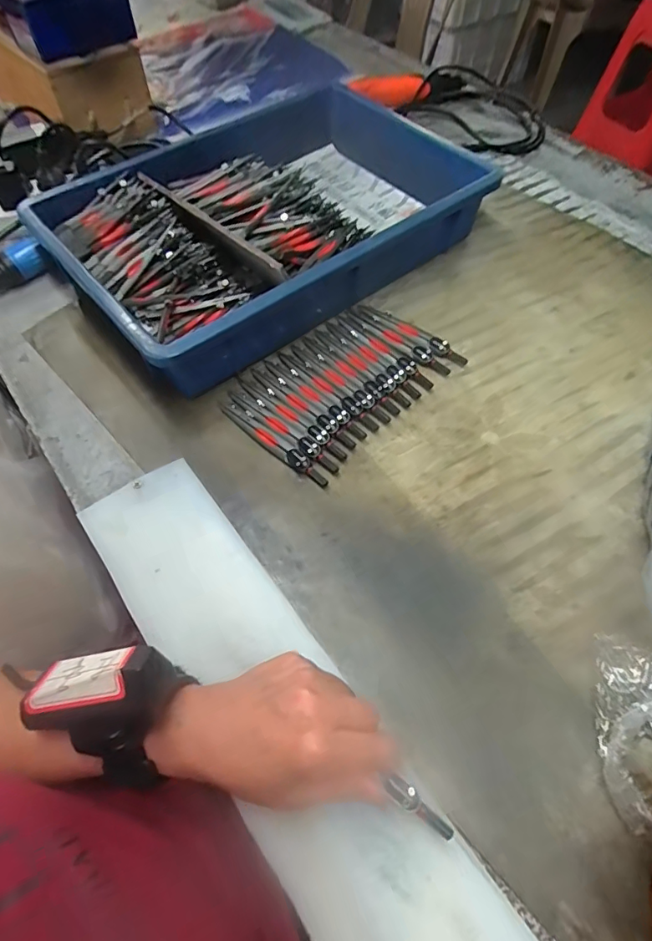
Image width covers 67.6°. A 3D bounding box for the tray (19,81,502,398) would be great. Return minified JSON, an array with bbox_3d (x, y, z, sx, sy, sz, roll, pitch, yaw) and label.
[{"bbox_3d":[-0.058,-0.273,0.529,0.422,0.079,0.278,-36,65,-18],"label":"tray"}]

